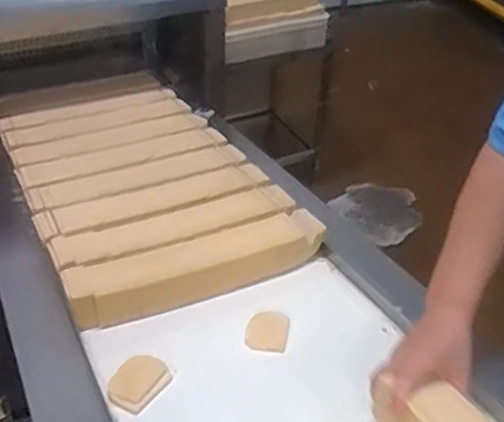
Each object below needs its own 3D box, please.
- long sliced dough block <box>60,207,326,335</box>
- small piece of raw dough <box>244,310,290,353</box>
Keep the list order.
[{"bbox_3d":[-0.074,0.078,0.985,0.389,0.042,0.112,-14,41,-21],"label":"long sliced dough block"},{"bbox_3d":[0.021,0.161,0.908,0.055,0.004,0.080,7,31,7],"label":"small piece of raw dough"}]

